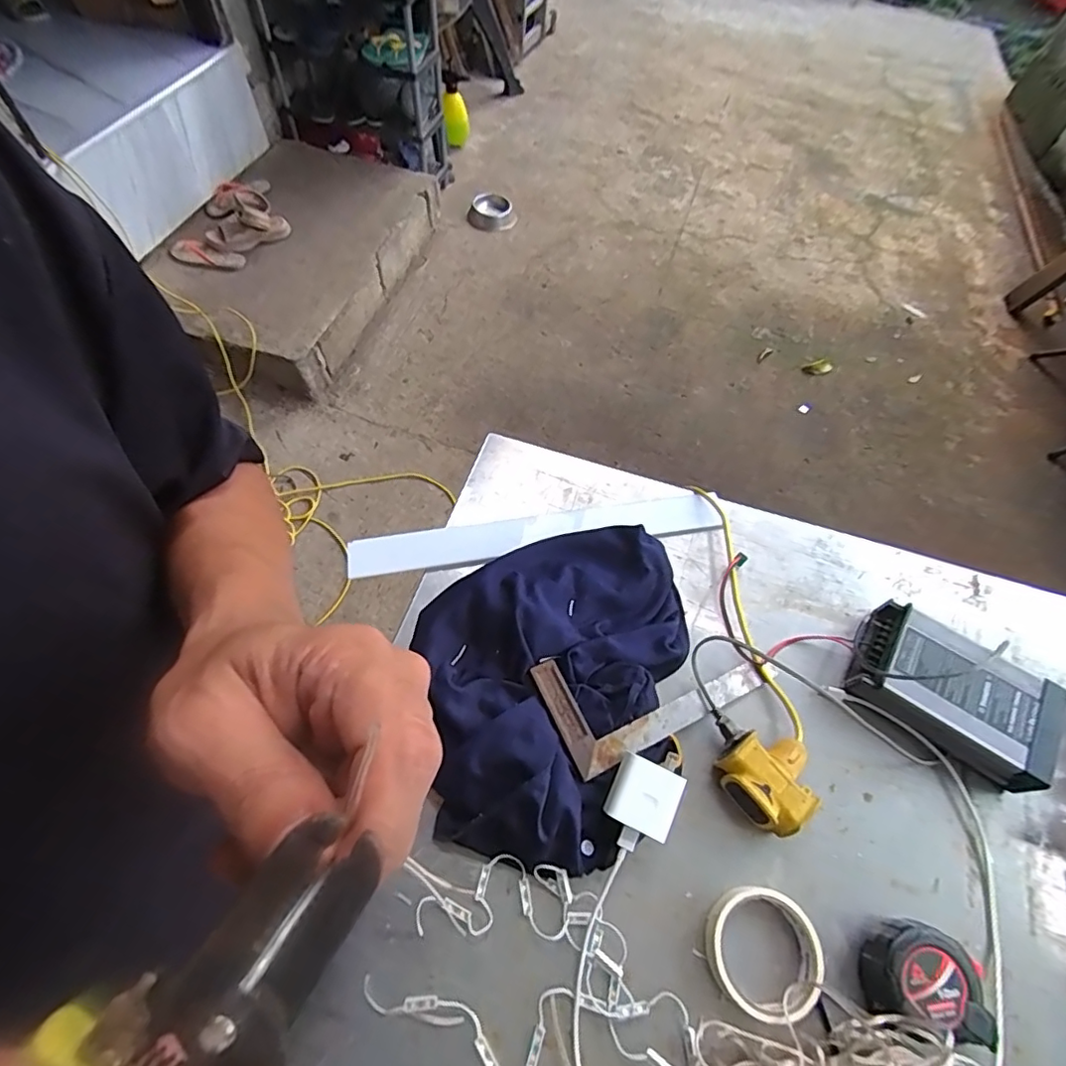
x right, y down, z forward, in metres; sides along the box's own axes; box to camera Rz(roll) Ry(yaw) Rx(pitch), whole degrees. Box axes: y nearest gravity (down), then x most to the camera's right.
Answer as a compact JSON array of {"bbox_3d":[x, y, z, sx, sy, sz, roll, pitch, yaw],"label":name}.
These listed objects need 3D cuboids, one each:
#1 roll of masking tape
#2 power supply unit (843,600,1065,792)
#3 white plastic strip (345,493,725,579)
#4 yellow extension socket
[{"bbox_3d":[0.189,0.342,0.454,0.084,0.021,0.087,1,59,-2],"label":"roll of masking tape"},{"bbox_3d":[0.425,0.160,0.563,0.181,0.053,0.117,31,63,15],"label":"power supply unit"},{"bbox_3d":[0.003,0.002,0.676,0.441,0.013,0.052,-7,60,-7],"label":"white plastic strip"},{"bbox_3d":[0.223,0.227,0.517,0.081,0.047,0.081,-29,65,-18],"label":"yellow extension socket"}]

